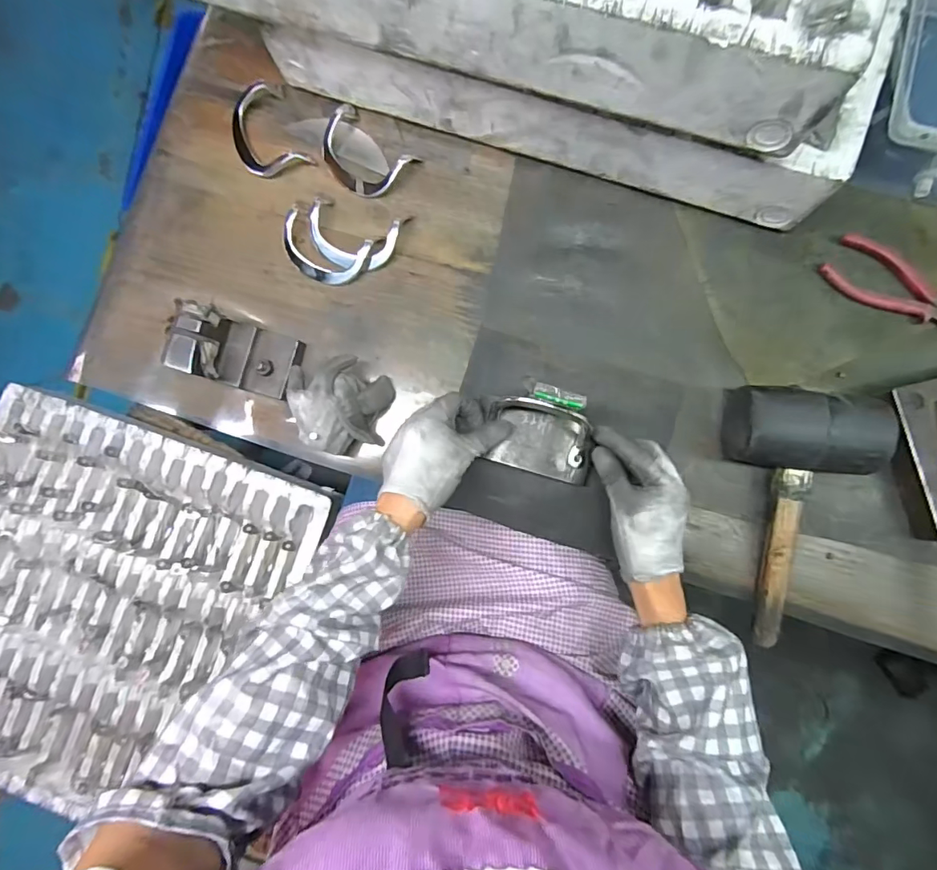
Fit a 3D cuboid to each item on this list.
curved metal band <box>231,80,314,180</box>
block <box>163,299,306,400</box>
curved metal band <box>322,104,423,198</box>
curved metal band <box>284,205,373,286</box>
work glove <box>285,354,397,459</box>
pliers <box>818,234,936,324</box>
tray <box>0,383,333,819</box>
[{"bbox_3d":[-0.216,-0.319,0.519,0.071,0.015,0.103,-25,84,1],"label":"curved metal band"},{"bbox_3d":[-0.219,-0.077,0.465,0.096,0.078,0.063,16,86,5],"label":"block"},{"bbox_3d":[-0.111,-0.292,0.510,0.093,0.018,0.070,42,89,6],"label":"curved metal band"},{"bbox_3d":[-0.150,-0.188,0.503,0.093,0.014,0.056,26,87,5],"label":"curved metal band"},{"bbox_3d":[-0.116,-0.026,0.464,0.088,0.058,0.085,0,85,4],"label":"work glove"},{"bbox_3d":[0.426,-0.131,0.462,0.181,0.012,0.052,25,87,5],"label":"pliers"},{"bbox_3d":[-0.544,0.255,0.732,0.516,0.051,0.534,20,88,5],"label":"tray"}]

